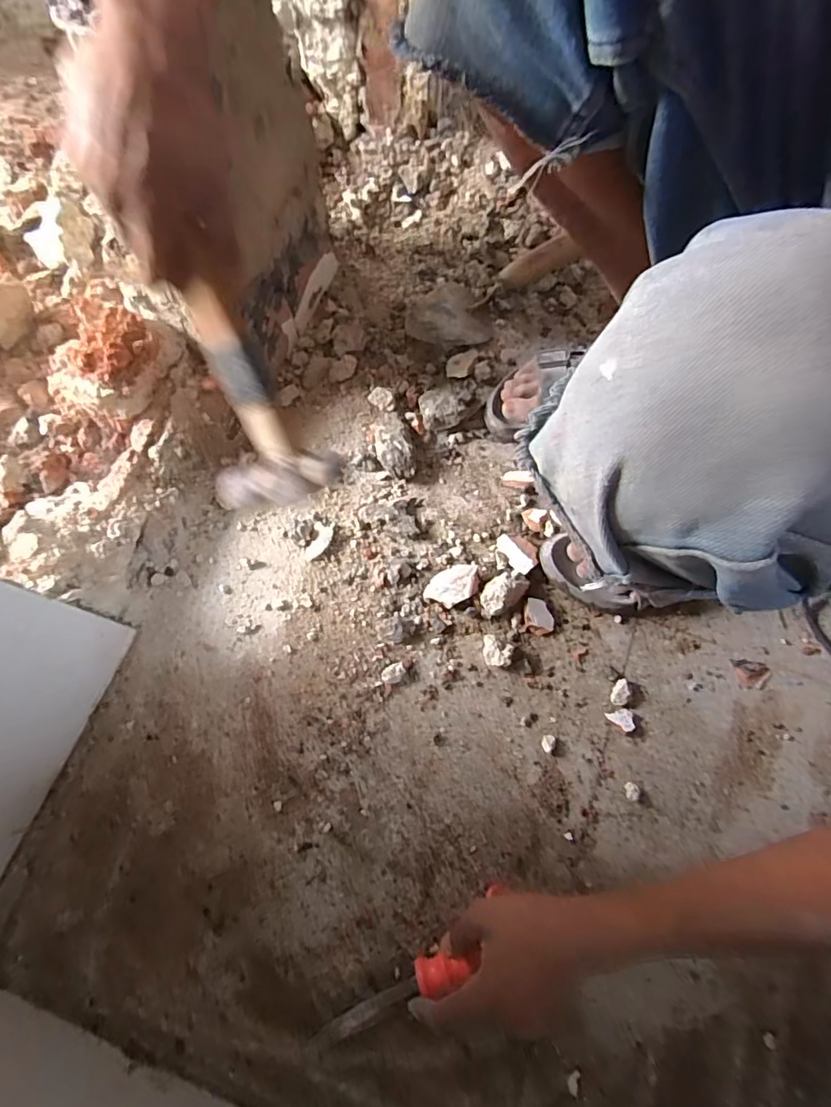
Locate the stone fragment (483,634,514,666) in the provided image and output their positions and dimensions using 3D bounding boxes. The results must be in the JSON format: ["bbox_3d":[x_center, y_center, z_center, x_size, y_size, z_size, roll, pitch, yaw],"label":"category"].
[{"bbox_3d":[0.086,0.100,0.538,0.031,0.019,0.033,-2,72,-2],"label":"stone fragment"}]

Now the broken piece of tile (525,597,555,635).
[{"bbox_3d":[0.130,0.067,0.550,0.030,0.008,0.039,-18,91,-2],"label":"broken piece of tile"}]

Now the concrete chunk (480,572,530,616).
[{"bbox_3d":[0.093,0.040,0.552,0.057,0.023,0.035,-38,77,-12],"label":"concrete chunk"}]

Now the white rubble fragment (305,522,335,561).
[{"bbox_3d":[-0.107,-0.015,0.577,0.024,0.009,0.048,13,72,3],"label":"white rubble fragment"}]

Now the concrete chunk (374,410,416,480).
[{"bbox_3d":[-0.025,-0.130,0.606,0.043,0.025,0.093,-7,73,-4],"label":"concrete chunk"}]

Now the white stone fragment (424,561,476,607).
[{"bbox_3d":[0.041,0.034,0.560,0.063,0.013,0.039,-32,76,-11],"label":"white stone fragment"}]

